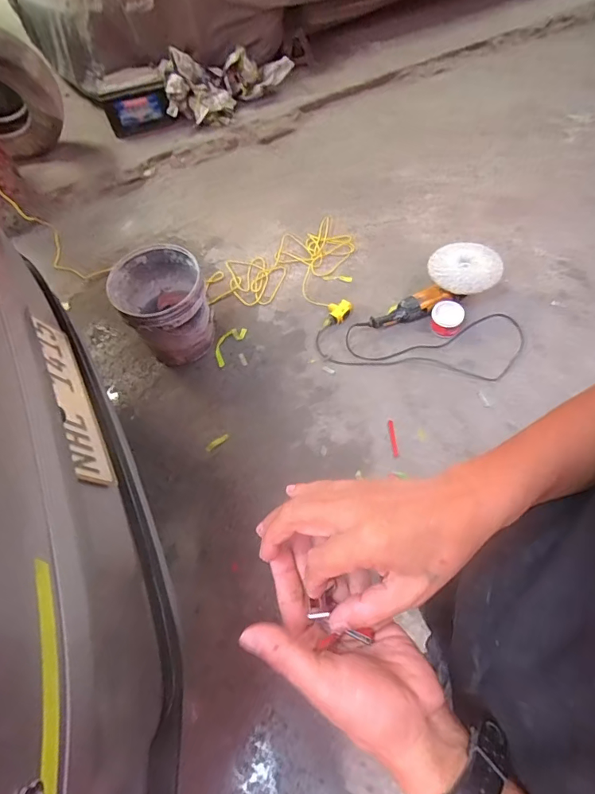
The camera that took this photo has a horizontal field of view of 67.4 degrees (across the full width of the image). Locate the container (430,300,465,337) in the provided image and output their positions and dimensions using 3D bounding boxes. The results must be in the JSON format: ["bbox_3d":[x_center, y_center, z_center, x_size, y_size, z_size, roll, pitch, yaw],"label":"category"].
[{"bbox_3d":[0.527,-0.278,1.584,0.109,0.084,0.114,22,65,14],"label":"container"}]

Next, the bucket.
[{"bbox_3d":[-0.444,-0.306,1.524,0.290,0.300,0.300,-27,63,-11],"label":"bucket"}]

